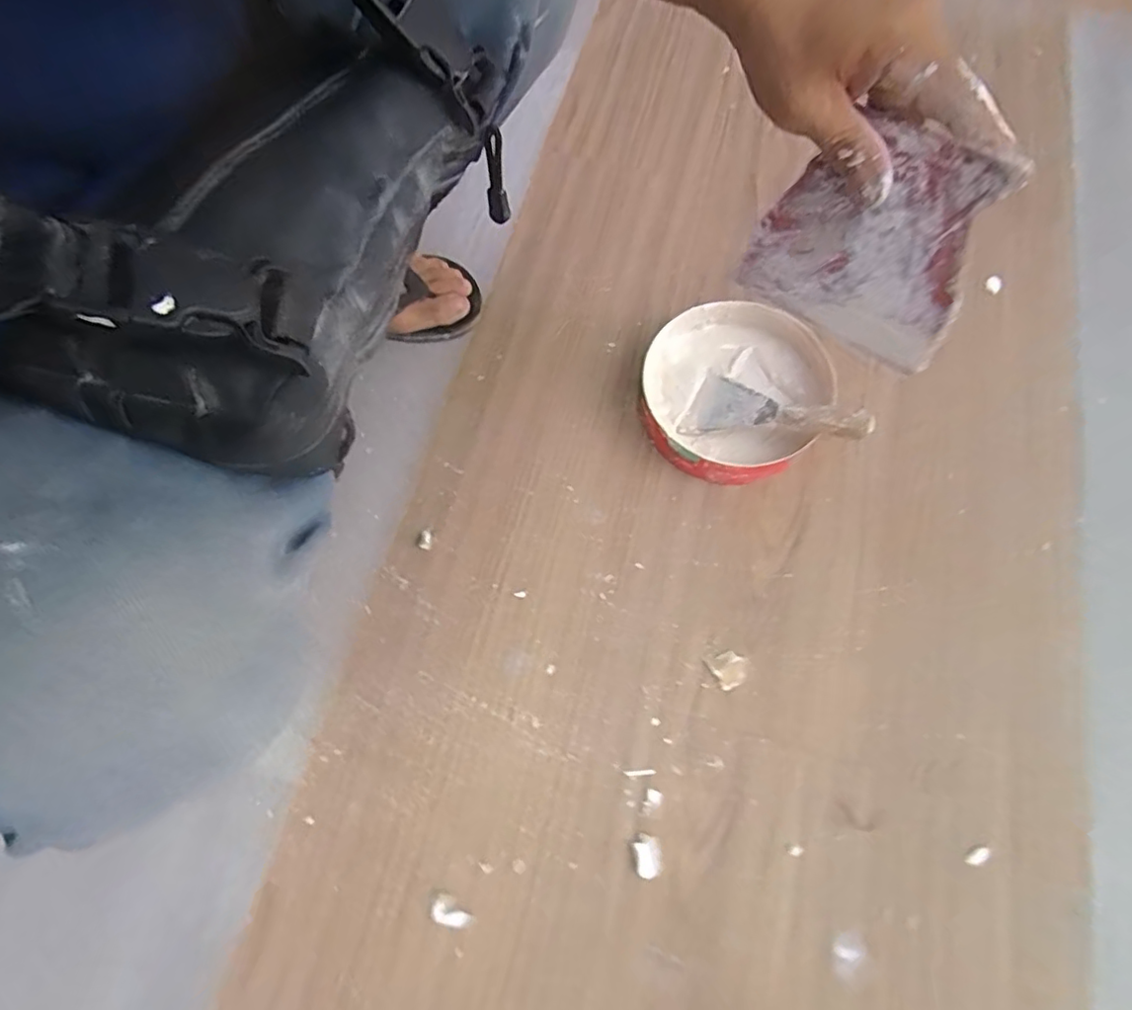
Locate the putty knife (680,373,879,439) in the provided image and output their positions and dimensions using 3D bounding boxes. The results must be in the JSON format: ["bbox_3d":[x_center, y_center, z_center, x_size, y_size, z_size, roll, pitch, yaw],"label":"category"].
[{"bbox_3d":[0.194,-0.082,0.565,0.167,0.021,0.069,16,69,34],"label":"putty knife"}]

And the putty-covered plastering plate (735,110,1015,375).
[{"bbox_3d":[0.169,-0.147,0.341,0.123,0.107,0.008,41,46,21],"label":"putty-covered plastering plate"}]

